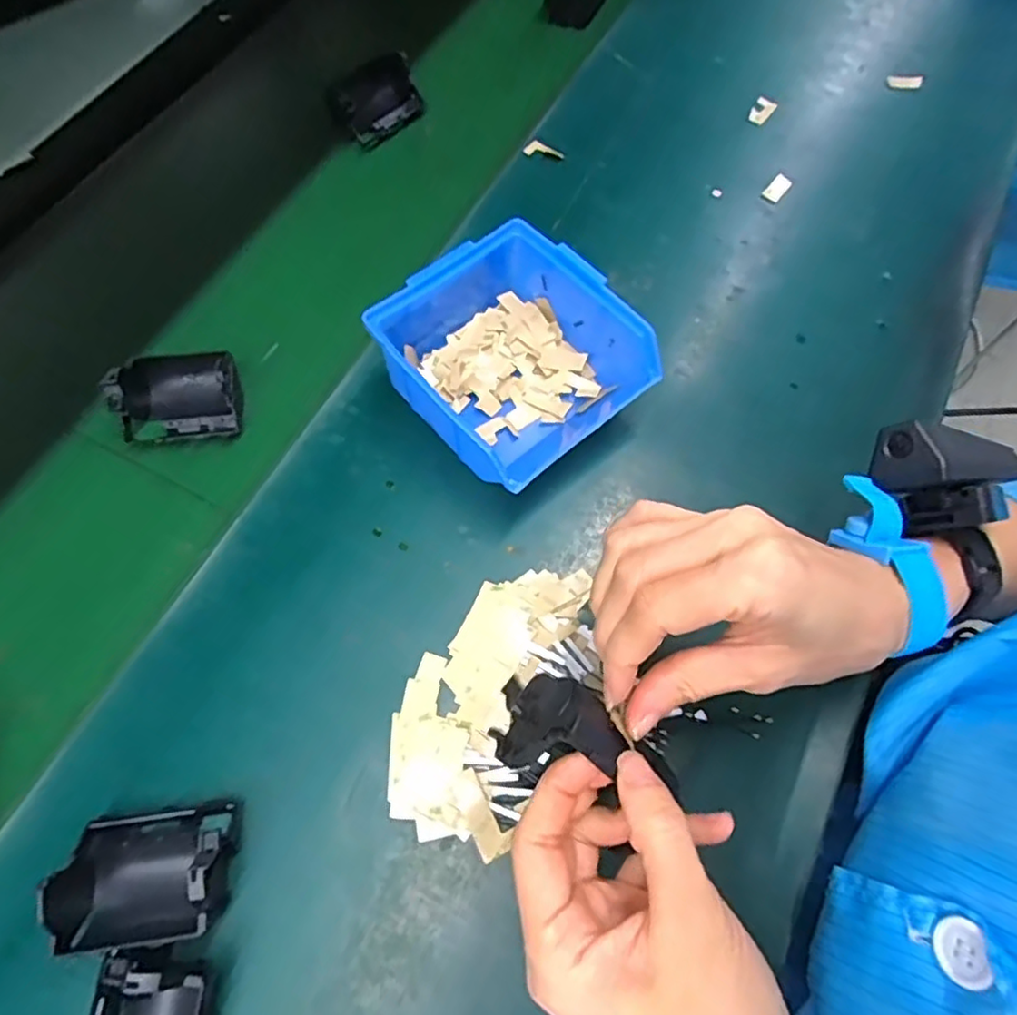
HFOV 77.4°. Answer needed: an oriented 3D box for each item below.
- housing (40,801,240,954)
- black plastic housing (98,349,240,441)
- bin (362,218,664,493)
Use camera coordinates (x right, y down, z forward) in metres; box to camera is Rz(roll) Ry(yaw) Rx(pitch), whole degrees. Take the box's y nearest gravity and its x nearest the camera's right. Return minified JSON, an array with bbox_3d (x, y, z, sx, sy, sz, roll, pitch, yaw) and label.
[{"bbox_3d":[-0.162,0.165,0.286,0.074,0.042,0.052,-7,67,-4],"label":"housing"},{"bbox_3d":[-0.208,-0.074,0.403,0.075,0.033,0.052,1,67,-1],"label":"black plastic housing"},{"bbox_3d":[-0.003,-0.096,0.392,0.125,0.065,0.149,-36,72,-15],"label":"bin"}]

